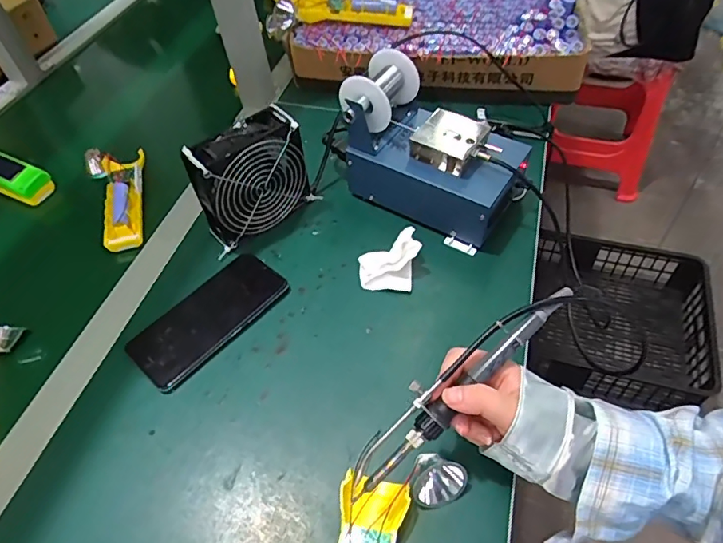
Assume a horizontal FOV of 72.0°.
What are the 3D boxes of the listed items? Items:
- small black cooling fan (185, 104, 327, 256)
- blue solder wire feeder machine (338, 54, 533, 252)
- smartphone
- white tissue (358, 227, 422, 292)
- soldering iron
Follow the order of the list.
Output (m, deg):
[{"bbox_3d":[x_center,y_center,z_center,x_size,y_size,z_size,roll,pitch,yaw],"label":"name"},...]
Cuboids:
[{"bbox_3d":[-0.117,-0.099,0.551,0.127,0.121,0.054,-36,57,-23],"label":"small black cooling fan"},{"bbox_3d":[0.076,-0.139,0.563,0.207,0.132,0.112,28,58,24],"label":"blue solder wire feeder machine"},{"bbox_3d":[-0.154,0.046,0.510,0.069,0.014,0.161,33,60,26],"label":"smartphone"},{"bbox_3d":[0.029,-0.012,0.525,0.065,0.044,0.053,3,51,6],"label":"white tissue"},{"bbox_3d":[0.071,0.077,0.355,0.198,0.023,0.031,-43,58,-4],"label":"soldering iron"}]

